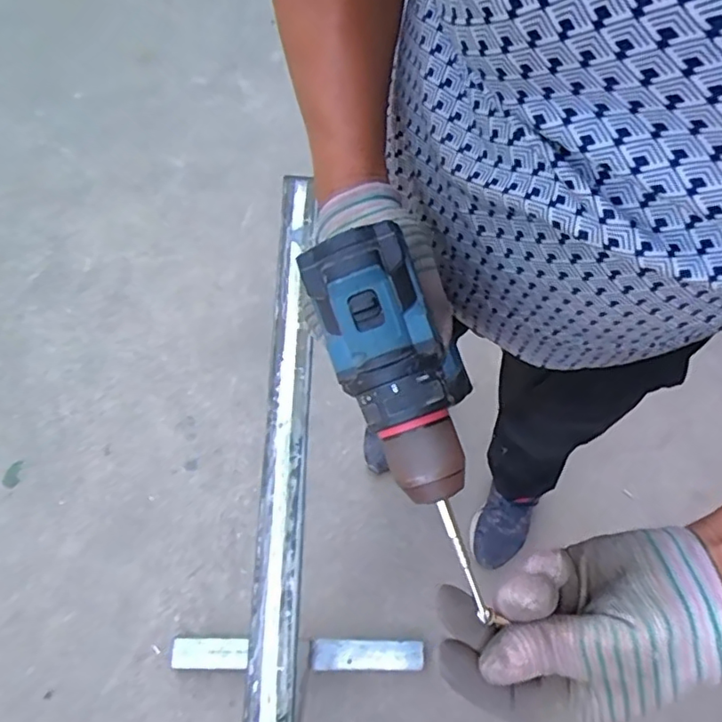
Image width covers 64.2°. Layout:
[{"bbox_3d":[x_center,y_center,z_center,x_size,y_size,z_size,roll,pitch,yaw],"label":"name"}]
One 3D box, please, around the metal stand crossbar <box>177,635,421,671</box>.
[{"bbox_3d":[-0.125,0.589,1.161,0.505,0.040,0.060,2,71,-1],"label":"metal stand crossbar"}]

